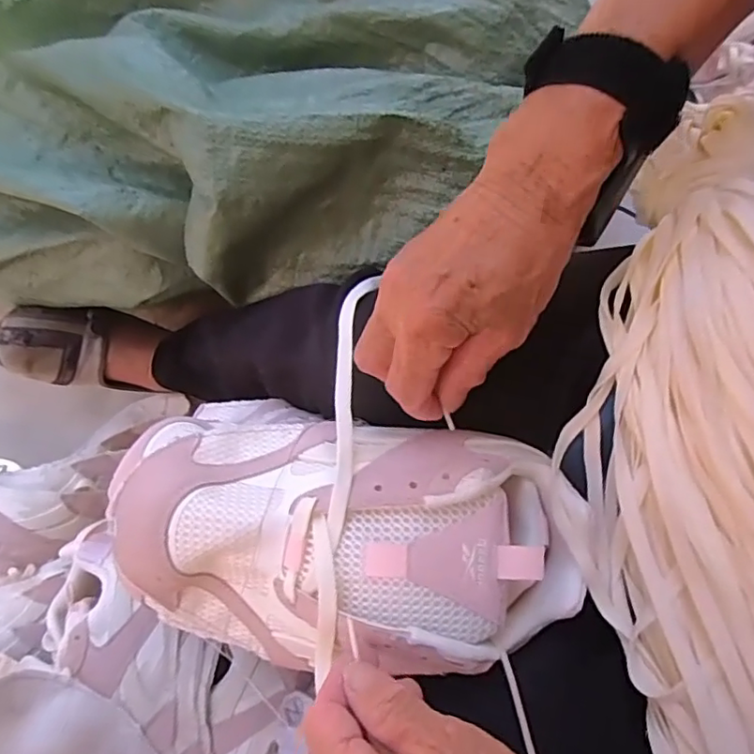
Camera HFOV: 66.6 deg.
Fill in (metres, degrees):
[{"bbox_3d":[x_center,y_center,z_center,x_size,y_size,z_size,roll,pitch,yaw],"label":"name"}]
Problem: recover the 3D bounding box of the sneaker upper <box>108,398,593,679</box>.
[{"bbox_3d":[-0.012,0.082,0.290,0.227,0.053,0.125,9,78,3],"label":"sneaker upper"}]

